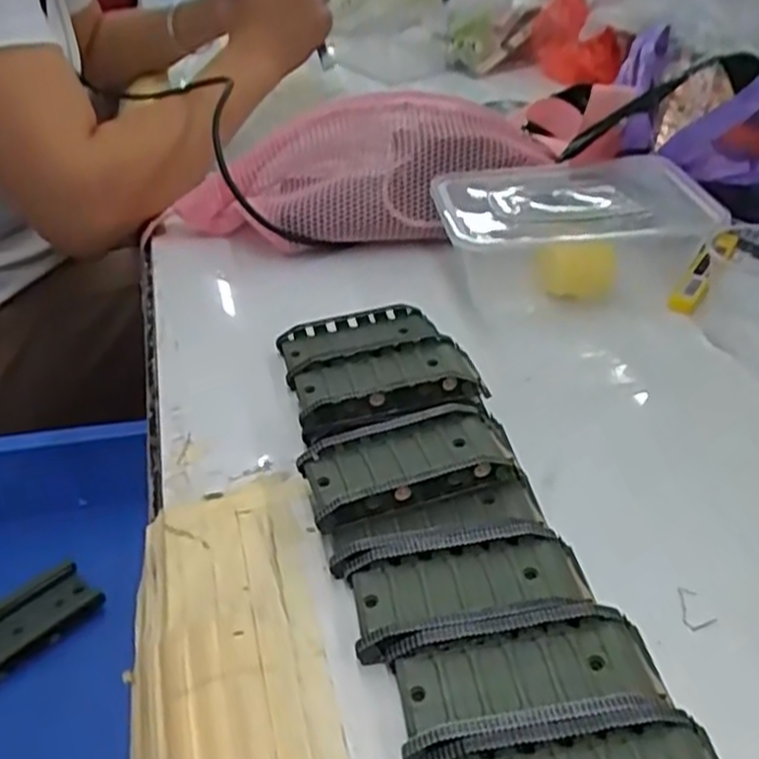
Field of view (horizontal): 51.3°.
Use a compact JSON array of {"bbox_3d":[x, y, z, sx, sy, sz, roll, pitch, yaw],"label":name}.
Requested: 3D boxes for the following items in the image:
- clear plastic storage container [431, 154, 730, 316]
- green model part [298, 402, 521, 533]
[{"bbox_3d":[0.119,-0.097,0.522,0.156,0.071,0.107,-4,36,-2],"label":"clear plastic storage container"},{"bbox_3d":[0.014,0.043,0.371,0.096,0.032,0.049,-12,37,-12],"label":"green model part"}]

